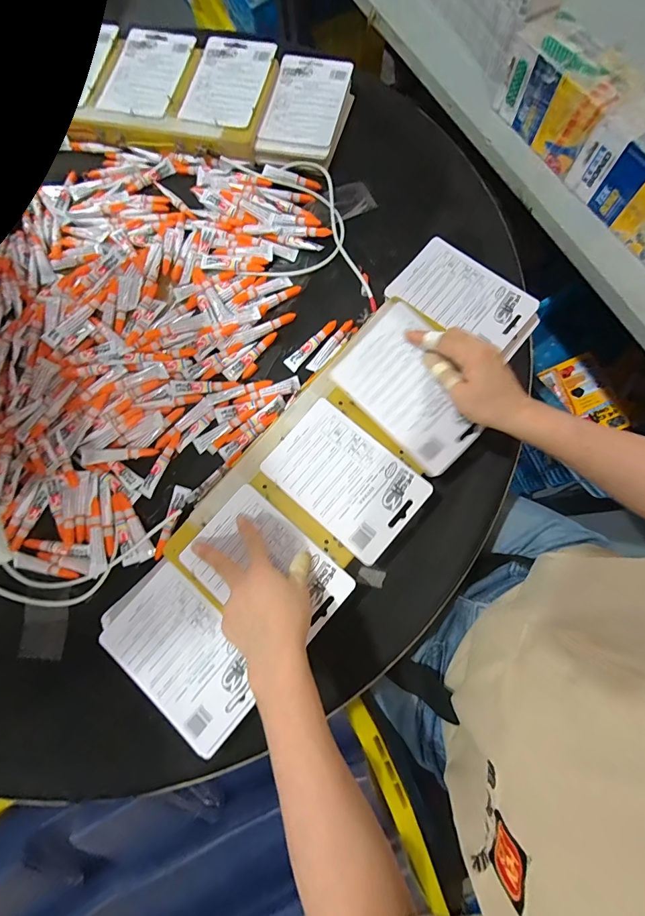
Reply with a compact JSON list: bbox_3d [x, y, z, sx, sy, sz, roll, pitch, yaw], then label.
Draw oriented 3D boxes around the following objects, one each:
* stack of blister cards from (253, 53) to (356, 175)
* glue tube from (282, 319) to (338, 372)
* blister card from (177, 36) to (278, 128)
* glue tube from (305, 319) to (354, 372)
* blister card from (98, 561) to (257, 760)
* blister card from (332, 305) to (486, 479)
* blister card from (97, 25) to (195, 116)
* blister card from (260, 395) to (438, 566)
[{"bbox_3d":[-0.024,-0.532,0.580,0.120,0.022,0.195,12,78,4],"label":"stack of blister cards"},{"bbox_3d":[-0.013,-0.151,0.500,0.089,0.007,0.019,-44,80,-8],"label":"glue tube"},{"bbox_3d":[-0.145,-0.574,0.576,0.116,0.015,0.170,15,78,5],"label":"blister card"},{"bbox_3d":[0.012,-0.149,0.494,0.019,0.013,0.087,38,81,9],"label":"glue tube"},{"bbox_3d":[-0.144,0.208,0.400,0.168,0.005,0.108,39,80,11],"label":"blister card"},{"bbox_3d":[0.102,-0.075,0.412,0.165,0.009,0.111,45,96,4],"label":"blister card"},{"bbox_3d":[-0.276,-0.603,0.587,0.117,0.004,0.171,14,78,5],"label":"blister card"},{"bbox_3d":[0.025,0.022,0.422,0.163,0.006,0.112,41,84,9],"label":"blister card"}]

